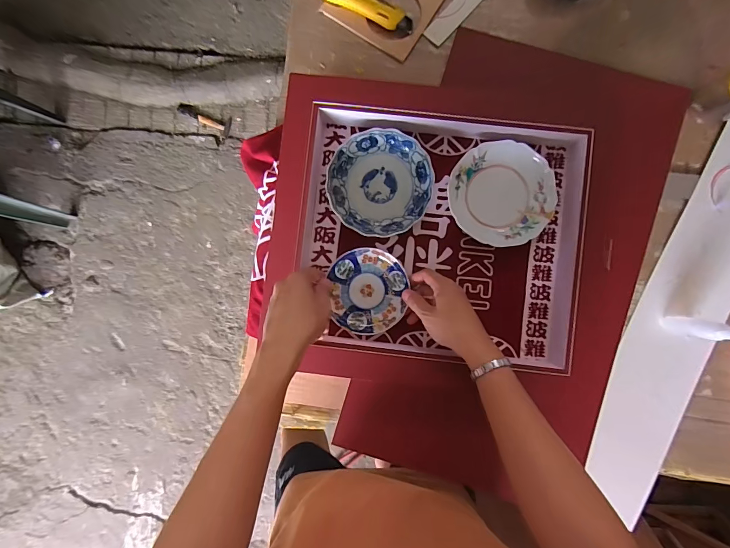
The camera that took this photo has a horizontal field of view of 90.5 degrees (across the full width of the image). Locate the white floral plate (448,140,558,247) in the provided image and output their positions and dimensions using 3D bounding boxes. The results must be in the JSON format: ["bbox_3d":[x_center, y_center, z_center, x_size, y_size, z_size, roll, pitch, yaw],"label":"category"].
[{"bbox_3d":[0.193,-0.113,0.517,0.144,0.030,0.140,0,87,-1],"label":"white floral plate"}]

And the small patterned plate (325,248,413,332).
[{"bbox_3d":[0.008,0.024,0.523,0.106,0.015,0.118,-5,87,-1],"label":"small patterned plate"}]

